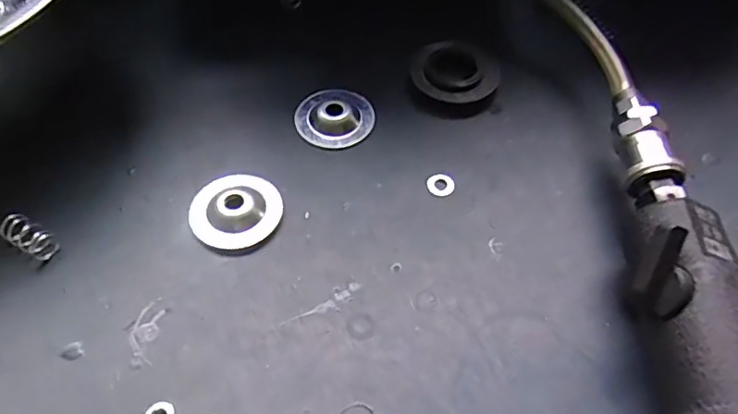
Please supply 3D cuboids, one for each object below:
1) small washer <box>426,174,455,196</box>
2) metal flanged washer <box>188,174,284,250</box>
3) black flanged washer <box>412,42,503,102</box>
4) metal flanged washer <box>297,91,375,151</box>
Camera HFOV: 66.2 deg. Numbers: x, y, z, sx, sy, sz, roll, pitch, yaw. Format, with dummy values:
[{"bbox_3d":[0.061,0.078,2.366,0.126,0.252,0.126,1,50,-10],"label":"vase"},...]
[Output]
[{"bbox_3d":[0.033,-0.010,0.261,0.012,0.004,0.012,-34,62,-10],"label":"small washer"},{"bbox_3d":[-0.058,0.001,0.246,0.039,0.006,0.036,-14,56,-11],"label":"metal flanged washer"},{"bbox_3d":[0.046,-0.071,0.296,0.044,0.010,0.040,1,54,-1],"label":"black flanged washer"},{"bbox_3d":[-0.017,-0.046,0.280,0.038,0.006,0.036,1,54,-1],"label":"metal flanged washer"}]

